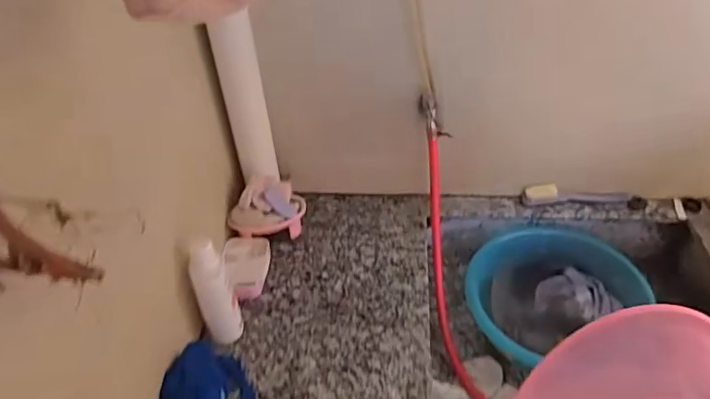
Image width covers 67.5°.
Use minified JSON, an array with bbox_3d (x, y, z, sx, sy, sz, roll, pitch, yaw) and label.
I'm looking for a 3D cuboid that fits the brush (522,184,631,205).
[{"bbox_3d":[0.478,-0.013,1.147,0.227,0.038,0.048,-5,41,-4],"label":"brush"}]

